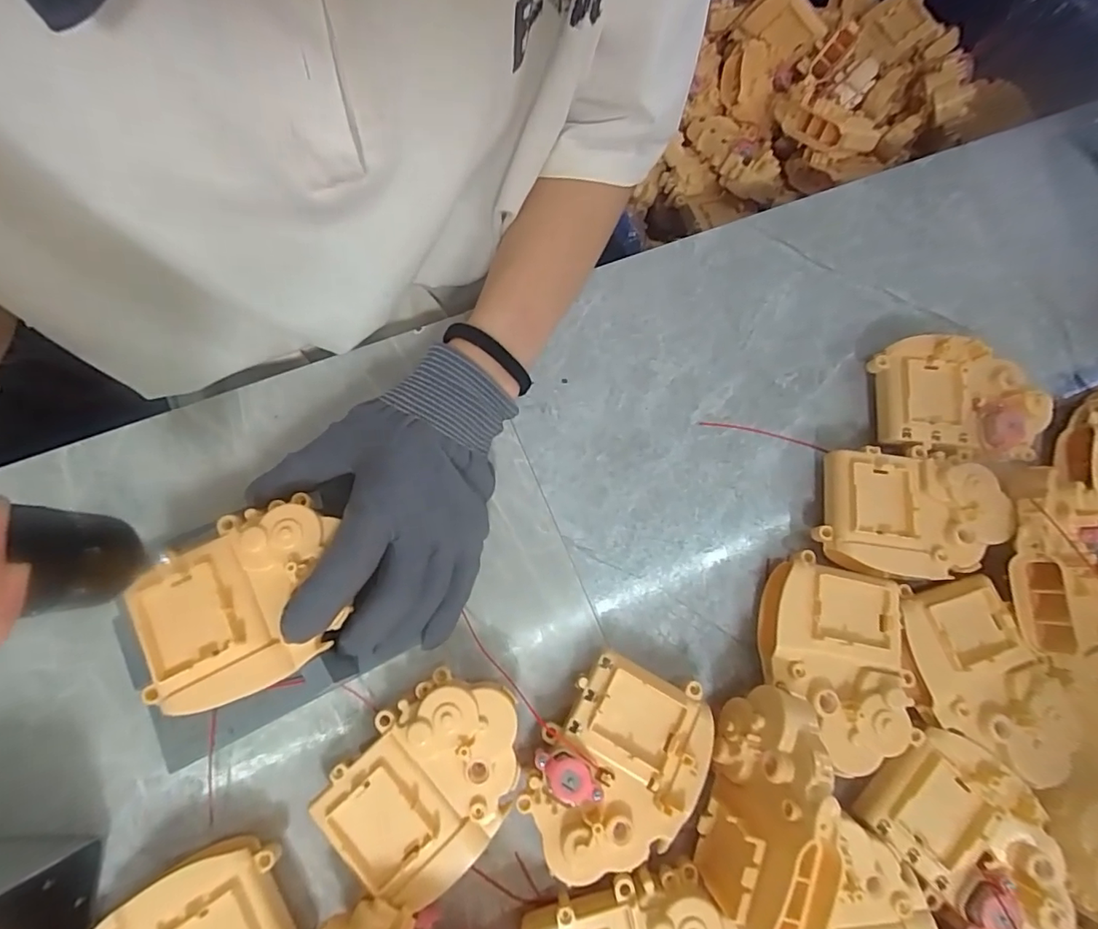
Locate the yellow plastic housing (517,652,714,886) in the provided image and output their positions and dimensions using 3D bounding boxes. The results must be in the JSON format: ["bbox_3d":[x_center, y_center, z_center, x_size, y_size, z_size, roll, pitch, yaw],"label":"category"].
[{"bbox_3d":[0.034,0.147,0.258,0.071,0.032,0.096,31,75,4],"label":"yellow plastic housing"}]

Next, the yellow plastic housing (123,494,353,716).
[{"bbox_3d":[-0.136,0.059,0.232,0.086,0.019,0.077,-18,71,-8],"label":"yellow plastic housing"}]

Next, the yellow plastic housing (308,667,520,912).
[{"bbox_3d":[-0.054,0.148,0.253,0.070,0.034,0.094,41,76,6],"label":"yellow plastic housing"}]

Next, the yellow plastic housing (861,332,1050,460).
[{"bbox_3d":[0.246,-0.040,0.322,0.088,0.032,0.066,5,75,-4],"label":"yellow plastic housing"}]

